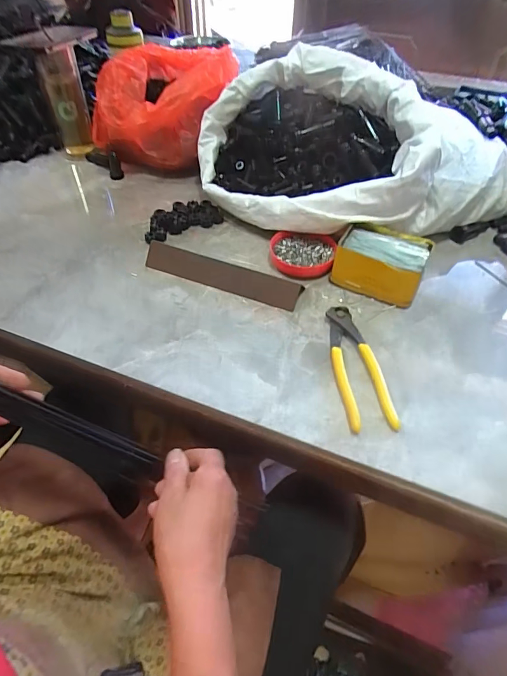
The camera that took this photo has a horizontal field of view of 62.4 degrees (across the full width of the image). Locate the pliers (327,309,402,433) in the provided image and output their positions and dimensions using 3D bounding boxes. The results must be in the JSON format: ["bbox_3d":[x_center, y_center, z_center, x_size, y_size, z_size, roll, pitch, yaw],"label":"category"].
[{"bbox_3d":[0.112,0.026,0.458,0.047,0.018,0.161,-4,49,-4],"label":"pliers"}]

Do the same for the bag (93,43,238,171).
[{"bbox_3d":[-0.161,-0.443,0.769,0.263,0.135,0.260,5,49,3],"label":"bag"}]

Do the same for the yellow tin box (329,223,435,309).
[{"bbox_3d":[0.165,-0.097,0.541,0.107,0.053,0.079,24,53,19],"label":"yellow tin box"}]

